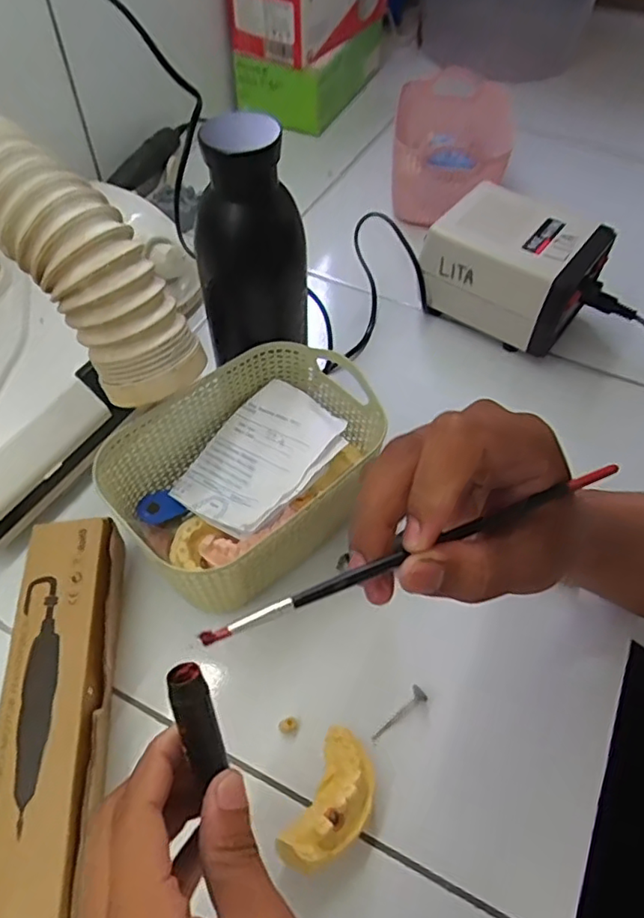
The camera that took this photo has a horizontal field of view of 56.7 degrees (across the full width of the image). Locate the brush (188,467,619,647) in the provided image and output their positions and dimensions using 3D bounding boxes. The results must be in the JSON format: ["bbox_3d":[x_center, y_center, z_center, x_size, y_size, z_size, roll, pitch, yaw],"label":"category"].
[{"bbox_3d":[0.040,0.032,0.222,0.174,0.008,0.004,-19,56,-16],"label":"brush"}]

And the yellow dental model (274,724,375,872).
[{"bbox_3d":[0.006,0.180,0.312,0.035,0.034,0.066,22,56,15],"label":"yellow dental model"}]

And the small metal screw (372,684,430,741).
[{"bbox_3d":[0.046,0.150,0.349,0.039,0.009,0.010,-38,63,-25],"label":"small metal screw"}]

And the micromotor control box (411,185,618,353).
[{"bbox_3d":[0.166,-0.160,0.524,0.132,0.099,0.106,32,59,20],"label":"micromotor control box"}]

